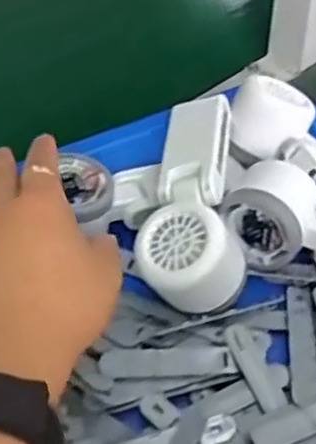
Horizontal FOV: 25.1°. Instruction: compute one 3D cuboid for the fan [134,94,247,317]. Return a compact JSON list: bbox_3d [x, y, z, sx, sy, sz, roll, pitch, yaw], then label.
[{"bbox_3d":[0.021,-0.018,0.464,0.062,0.050,0.165,0,47,1],"label":"fan"}]

